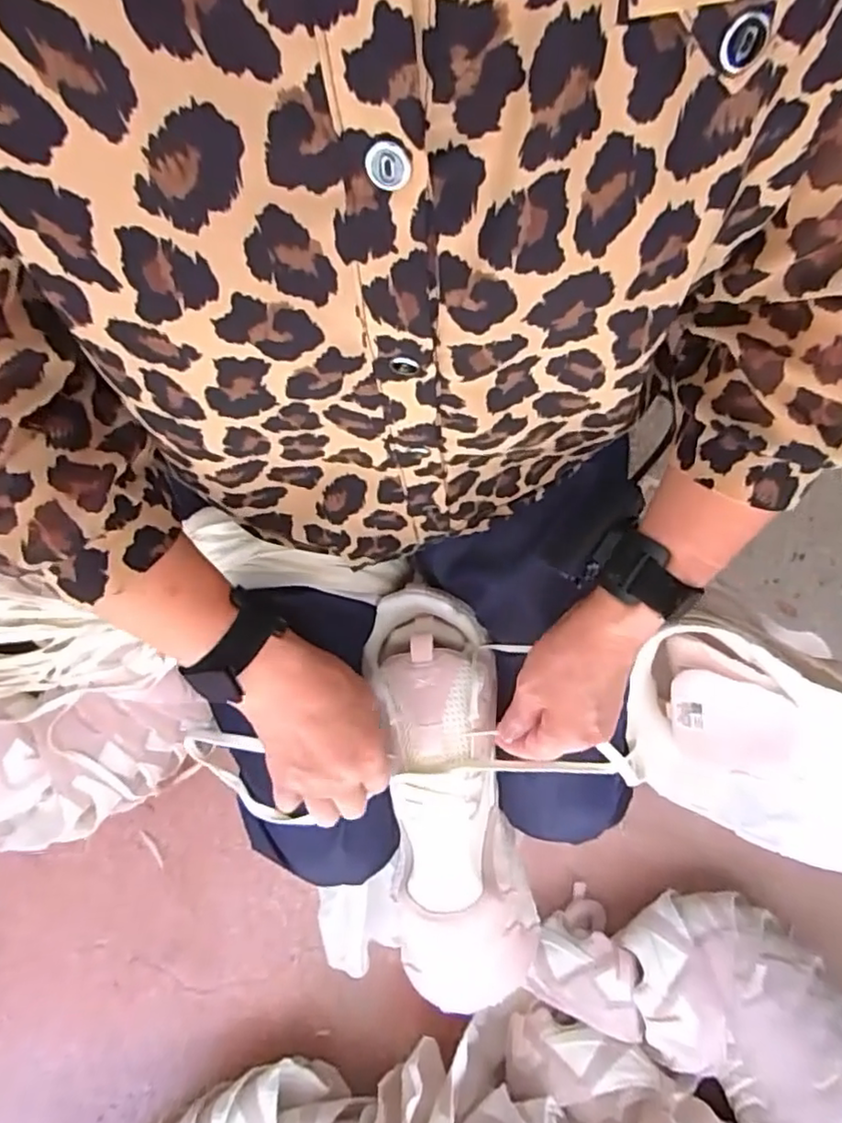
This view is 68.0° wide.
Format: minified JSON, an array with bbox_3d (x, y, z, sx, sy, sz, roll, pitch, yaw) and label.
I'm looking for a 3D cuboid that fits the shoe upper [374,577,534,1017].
[{"bbox_3d":[0.021,0.172,0.452,0.091,0.083,0.301,-8,85,-2],"label":"shoe upper"}]

